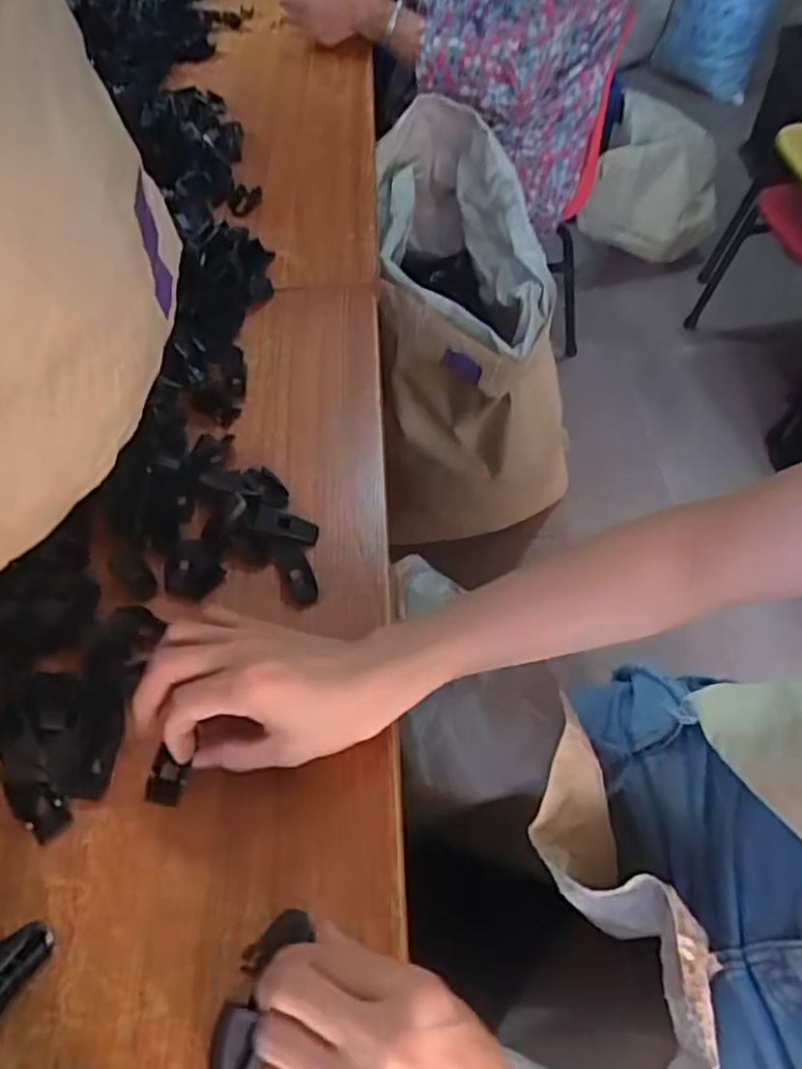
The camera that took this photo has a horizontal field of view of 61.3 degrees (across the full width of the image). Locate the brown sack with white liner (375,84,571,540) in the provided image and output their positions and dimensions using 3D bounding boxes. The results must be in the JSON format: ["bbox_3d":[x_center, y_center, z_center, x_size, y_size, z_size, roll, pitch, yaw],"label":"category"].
[{"bbox_3d":[0.095,-0.244,0.958,0.234,0.482,0.413,-3,53,1],"label":"brown sack with white liner"}]

